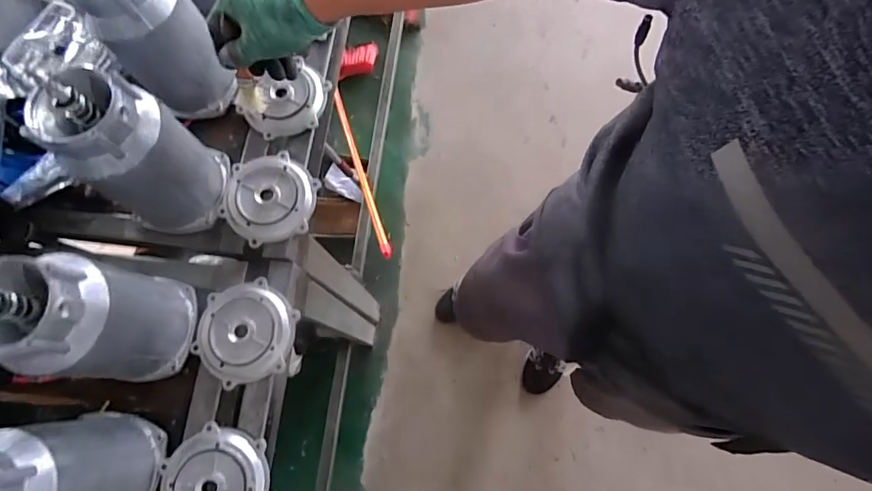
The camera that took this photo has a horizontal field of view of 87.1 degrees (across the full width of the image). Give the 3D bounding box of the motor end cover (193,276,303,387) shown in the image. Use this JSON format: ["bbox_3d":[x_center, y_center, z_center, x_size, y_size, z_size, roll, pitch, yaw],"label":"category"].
[{"bbox_3d":[-0.249,0.112,0.600,0.130,0.021,0.125,-19,75,-3],"label":"motor end cover"}]

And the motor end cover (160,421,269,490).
[{"bbox_3d":[-0.265,0.288,0.549,0.131,0.028,0.120,-40,77,-9],"label":"motor end cover"}]

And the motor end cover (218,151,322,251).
[{"bbox_3d":[-0.233,-0.067,0.644,0.130,0.029,0.123,41,80,11],"label":"motor end cover"}]

